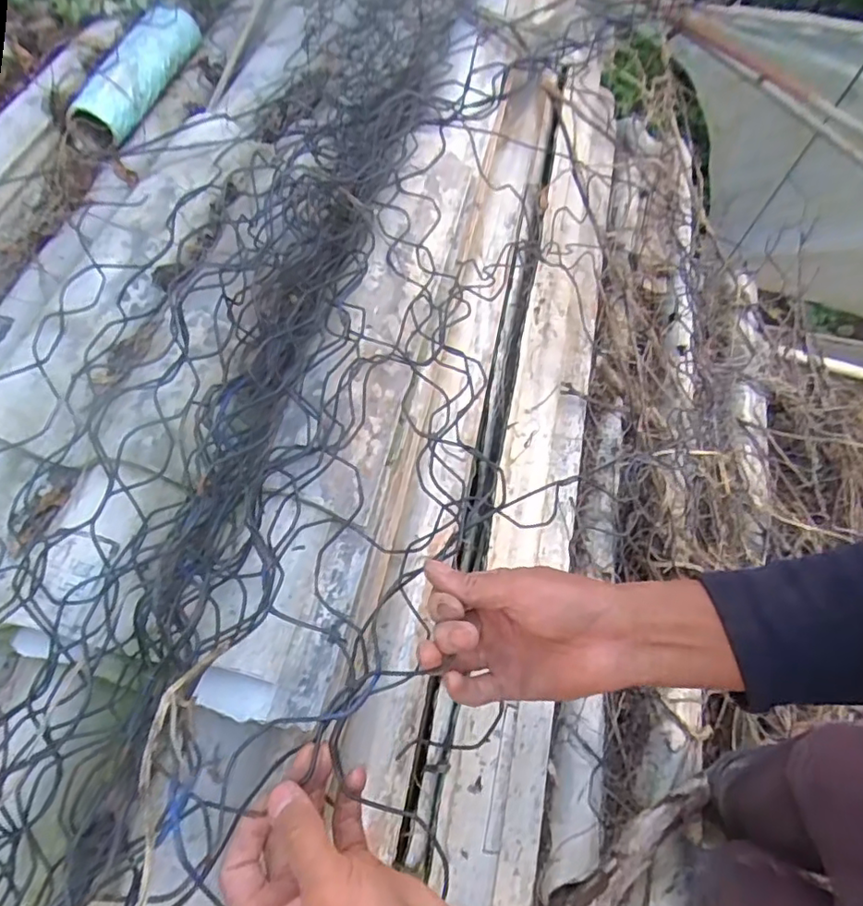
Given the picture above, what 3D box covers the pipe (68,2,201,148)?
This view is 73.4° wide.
[{"bbox_3d":[-0.426,-0.565,0.847,0.076,0.057,0.281,10,61,4],"label":"pipe"}]

